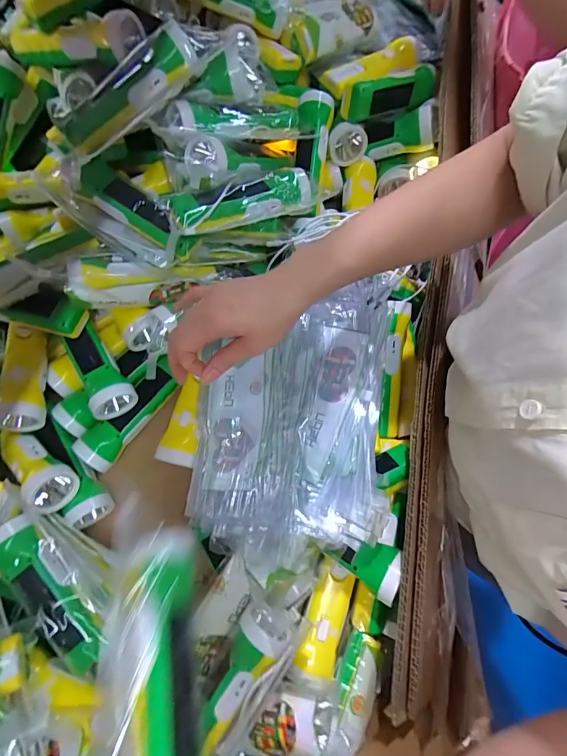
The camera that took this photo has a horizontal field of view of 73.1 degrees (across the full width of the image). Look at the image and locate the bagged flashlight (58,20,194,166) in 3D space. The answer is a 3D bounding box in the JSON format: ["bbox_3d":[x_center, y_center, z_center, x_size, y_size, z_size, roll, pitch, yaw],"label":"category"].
[{"bbox_3d":[-0.172,-0.306,0.411,0.174,0.041,0.054,-39,77,5],"label":"bagged flashlight"}]

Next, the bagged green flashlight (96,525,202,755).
[{"bbox_3d":[-0.086,0.204,0.265,0.053,0.073,0.186,-6,48,-1],"label":"bagged green flashlight"}]

